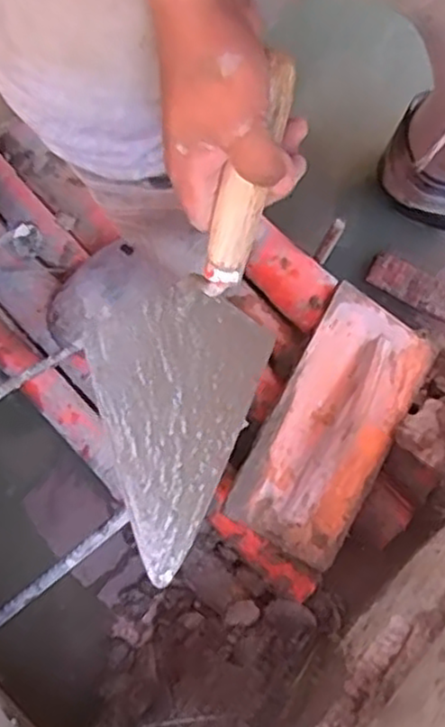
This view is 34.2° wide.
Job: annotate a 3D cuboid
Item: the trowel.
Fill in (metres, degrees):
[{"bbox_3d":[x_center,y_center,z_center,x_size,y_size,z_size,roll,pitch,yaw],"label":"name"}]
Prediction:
[{"bbox_3d":[-0.027,-0.022,0.522,0.114,0.079,0.364,14,115,2],"label":"trowel"}]

